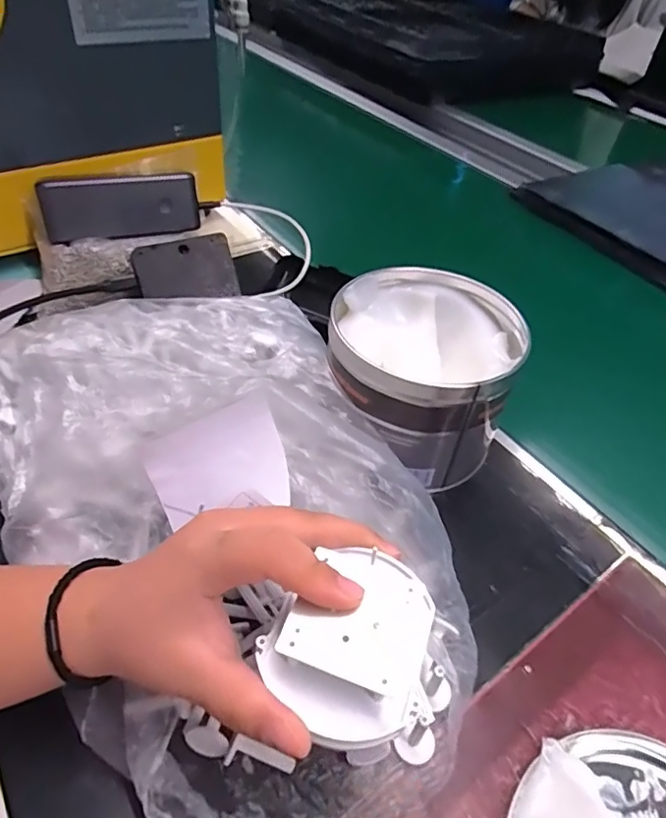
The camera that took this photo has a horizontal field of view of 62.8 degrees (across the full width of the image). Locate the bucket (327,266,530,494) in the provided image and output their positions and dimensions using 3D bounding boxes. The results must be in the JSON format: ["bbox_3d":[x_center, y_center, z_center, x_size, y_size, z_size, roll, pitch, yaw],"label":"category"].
[{"bbox_3d":[0.058,-0.020,0.387,0.120,0.104,0.121,3,44,-3],"label":"bucket"}]

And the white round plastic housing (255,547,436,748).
[{"bbox_3d":[0.010,0.087,0.200,0.059,0.026,0.058,3,44,-3],"label":"white round plastic housing"}]

